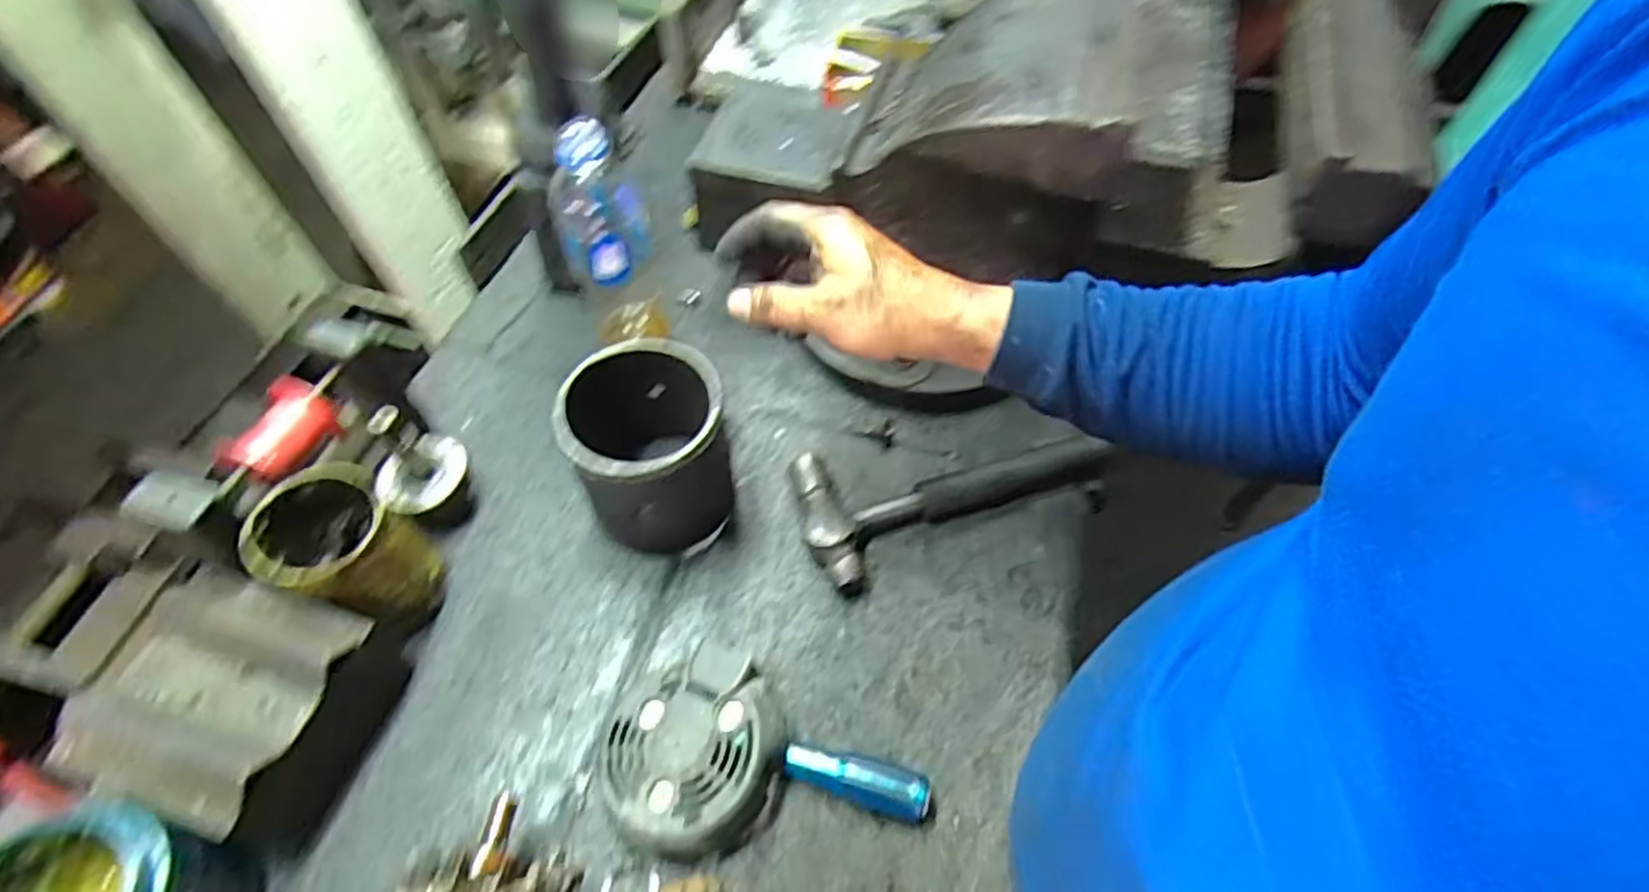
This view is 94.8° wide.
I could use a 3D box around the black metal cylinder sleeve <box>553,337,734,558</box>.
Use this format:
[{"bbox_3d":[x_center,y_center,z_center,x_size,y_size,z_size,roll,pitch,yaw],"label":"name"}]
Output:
[{"bbox_3d":[-0.123,0.006,0.543,0.106,0.126,0.104,0,56,0],"label":"black metal cylinder sleeve"}]

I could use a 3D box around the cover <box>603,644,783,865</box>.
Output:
[{"bbox_3d":[-0.080,0.188,0.473,0.107,0.043,0.117,8,56,6],"label":"cover"}]

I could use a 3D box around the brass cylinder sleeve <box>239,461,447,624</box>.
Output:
[{"bbox_3d":[-0.307,0.077,0.500,0.073,0.116,0.074,-26,60,-16],"label":"brass cylinder sleeve"}]

